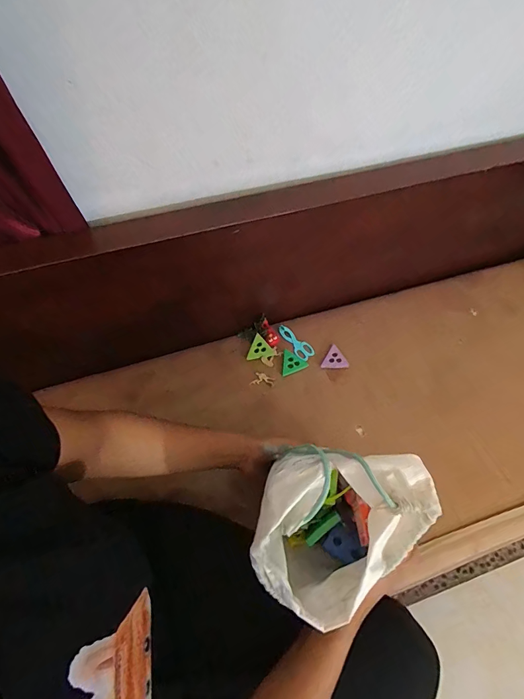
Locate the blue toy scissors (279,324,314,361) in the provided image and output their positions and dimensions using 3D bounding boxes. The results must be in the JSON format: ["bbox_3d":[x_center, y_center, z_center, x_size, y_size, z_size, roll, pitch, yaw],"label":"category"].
[{"bbox_3d":[0.067,-0.016,0.739,0.037,0.013,0.085,-35,68,-19],"label":"blue toy scissors"}]

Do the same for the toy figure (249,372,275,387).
[{"bbox_3d":[0.001,0.059,0.706,0.045,0.009,0.025,9,61,3],"label":"toy figure"}]

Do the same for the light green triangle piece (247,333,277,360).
[{"bbox_3d":[-0.005,-0.007,0.725,0.055,0.004,0.045,-9,81,-5],"label":"light green triangle piece"}]

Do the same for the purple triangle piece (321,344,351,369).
[{"bbox_3d":[0.138,0.022,0.719,0.047,0.004,0.050,-30,78,-4],"label":"purple triangle piece"}]

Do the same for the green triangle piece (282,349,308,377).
[{"bbox_3d":[0.065,0.028,0.717,0.047,0.009,0.050,8,61,2],"label":"green triangle piece"}]

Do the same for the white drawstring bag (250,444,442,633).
[{"bbox_3d":[0.073,0.188,0.398,0.172,0.154,0.133,-36,68,-20],"label":"white drawstring bag"}]

